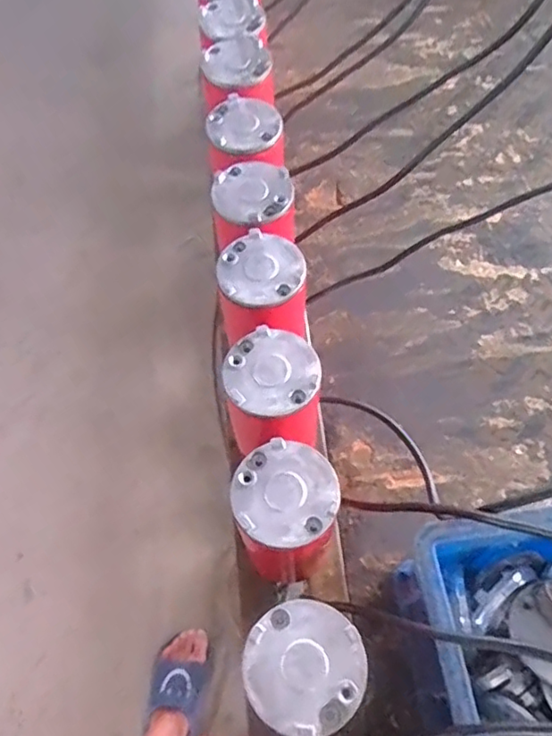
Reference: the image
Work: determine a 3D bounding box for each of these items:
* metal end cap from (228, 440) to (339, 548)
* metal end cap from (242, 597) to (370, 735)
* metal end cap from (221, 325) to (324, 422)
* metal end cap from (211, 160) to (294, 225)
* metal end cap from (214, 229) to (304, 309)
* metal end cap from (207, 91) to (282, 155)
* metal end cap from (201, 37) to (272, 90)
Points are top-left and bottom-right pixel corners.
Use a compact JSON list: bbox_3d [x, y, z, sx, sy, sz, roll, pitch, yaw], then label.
[{"bbox_3d":[0.006,0.088,0.414,0.072,0.007,0.072,-1,62,3],"label":"metal end cap"},{"bbox_3d":[0.018,0.185,0.366,0.073,0.010,0.073,-1,62,3],"label":"metal end cap"},{"bbox_3d":[-0.004,0.003,0.460,0.072,0.011,0.071,-1,62,3],"label":"metal end cap"},{"bbox_3d":[-0.021,-0.165,0.552,0.072,0.010,0.071,-1,62,3],"label":"metal end cap"},{"bbox_3d":[-0.013,-0.087,0.506,0.073,0.008,0.073,-1,62,3],"label":"metal end cap"},{"bbox_3d":[-0.035,-0.245,0.592,0.072,0.008,0.078,-1,62,3],"label":"metal end cap"},{"bbox_3d":[-0.042,-0.336,0.646,0.074,0.011,0.082,7,63,7],"label":"metal end cap"}]

